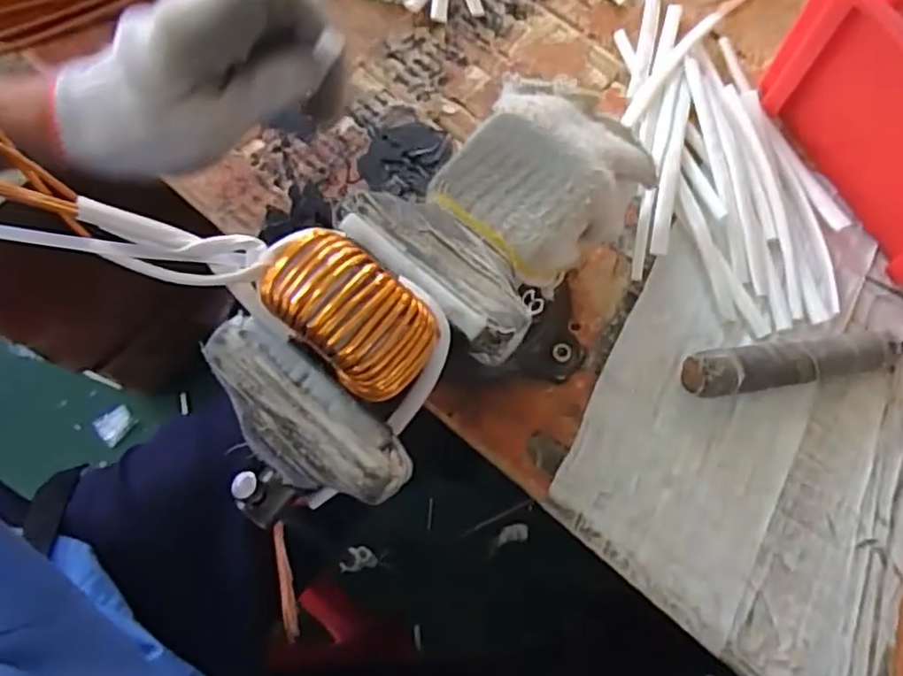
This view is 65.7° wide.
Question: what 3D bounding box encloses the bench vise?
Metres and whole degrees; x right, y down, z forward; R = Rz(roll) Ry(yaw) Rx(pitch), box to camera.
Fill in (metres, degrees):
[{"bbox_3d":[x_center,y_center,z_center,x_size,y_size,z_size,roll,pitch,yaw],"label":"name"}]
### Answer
[{"bbox_3d":[-0.001,-0.021,0.377,0.289,0.127,0.124,-40,76,-13],"label":"bench vise"}]

